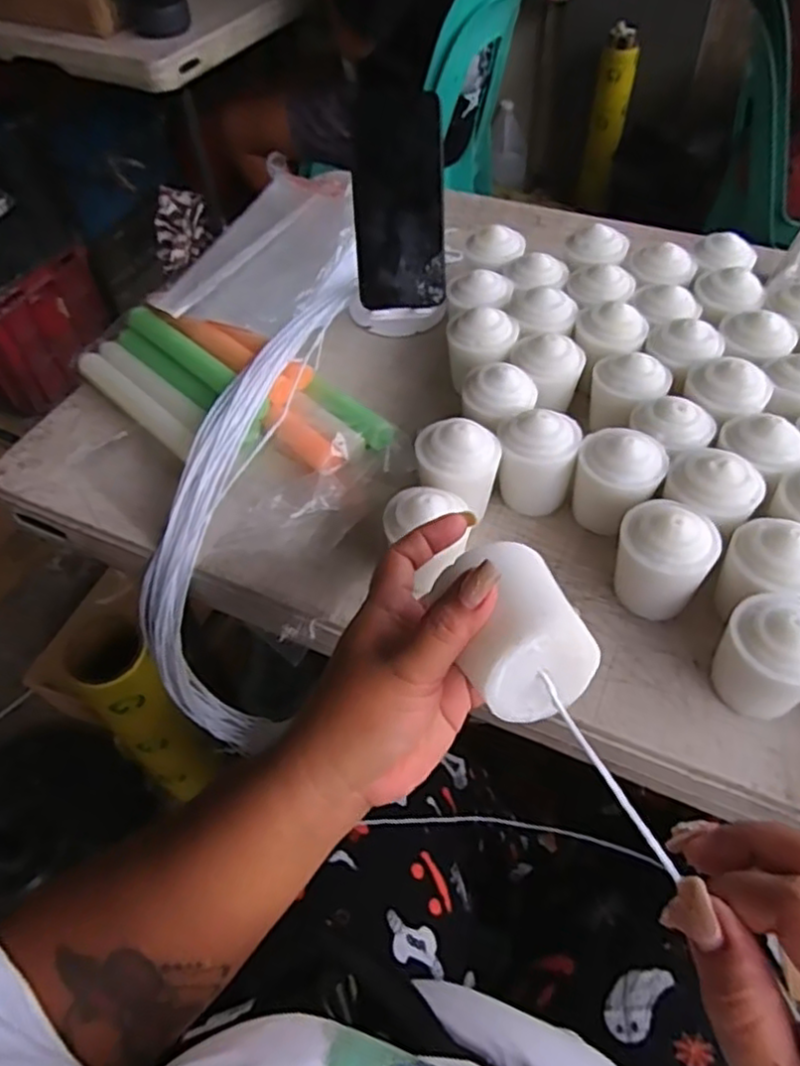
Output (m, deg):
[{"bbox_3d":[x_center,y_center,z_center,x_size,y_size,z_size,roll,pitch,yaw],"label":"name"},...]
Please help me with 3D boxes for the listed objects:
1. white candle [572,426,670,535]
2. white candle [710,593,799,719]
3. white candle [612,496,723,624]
[{"bbox_3d":[0.148,-0.031,0.471,0.055,0.074,0.051,-2,52,2],"label":"white candle"},{"bbox_3d":[0.213,0.071,0.388,0.049,0.070,0.054,-27,56,-17],"label":"white candle"},{"bbox_3d":[0.166,0.020,0.433,0.055,0.073,0.051,-2,52,2],"label":"white candle"}]

